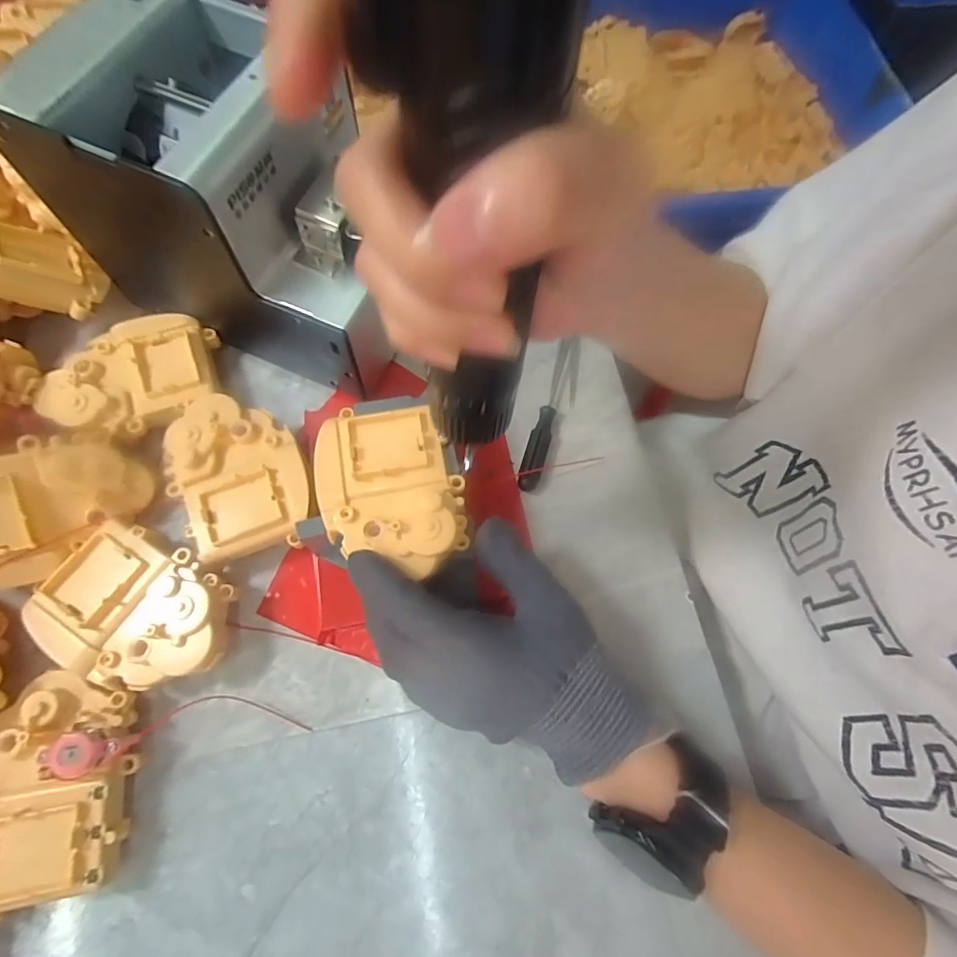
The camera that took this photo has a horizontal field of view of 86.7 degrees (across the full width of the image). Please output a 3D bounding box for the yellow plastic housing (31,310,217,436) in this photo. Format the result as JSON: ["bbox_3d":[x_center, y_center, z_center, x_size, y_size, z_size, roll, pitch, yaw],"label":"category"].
[{"bbox_3d":[-0.216,-0.067,0.315,0.095,0.021,0.074,-10,70,-6],"label":"yellow plastic housing"}]

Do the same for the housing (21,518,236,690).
[{"bbox_3d":[-0.181,0.073,0.277,0.104,0.039,0.073,23,71,7],"label":"housing"}]

